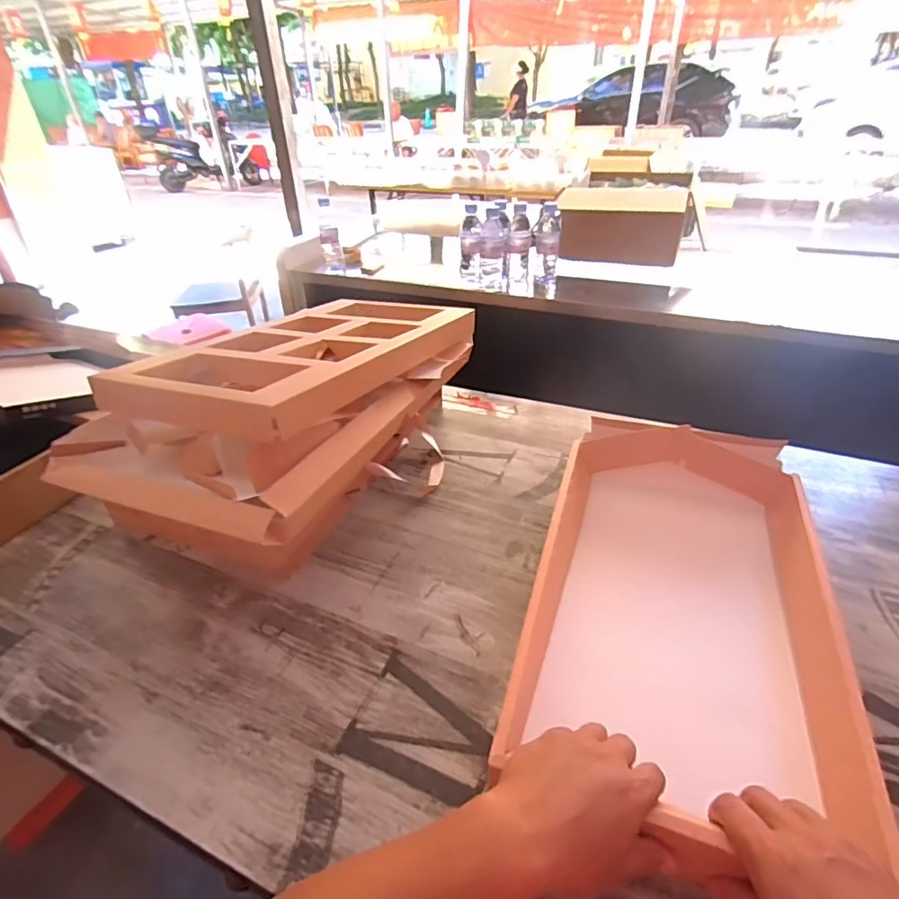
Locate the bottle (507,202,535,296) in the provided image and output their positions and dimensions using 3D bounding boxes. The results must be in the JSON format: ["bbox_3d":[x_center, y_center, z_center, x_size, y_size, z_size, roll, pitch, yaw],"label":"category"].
[{"bbox_3d":[0.183,-0.504,1.326,0.066,0.206,0.076,2,36,7],"label":"bottle"}]

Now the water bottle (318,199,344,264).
[{"bbox_3d":[-0.328,-0.591,1.425,0.054,0.169,0.065,-10,36,-9],"label":"water bottle"}]

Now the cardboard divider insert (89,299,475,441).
[{"bbox_3d":[-0.172,-0.128,0.689,0.245,0.049,0.448,11,28,22],"label":"cardboard divider insert"}]

